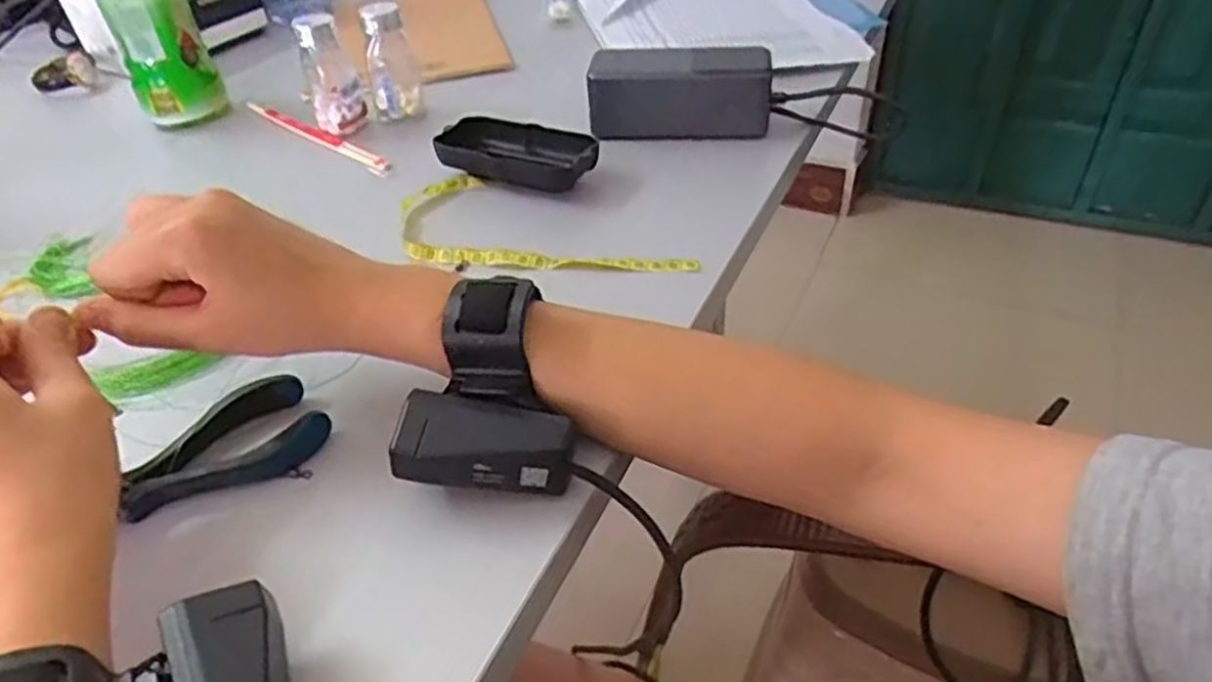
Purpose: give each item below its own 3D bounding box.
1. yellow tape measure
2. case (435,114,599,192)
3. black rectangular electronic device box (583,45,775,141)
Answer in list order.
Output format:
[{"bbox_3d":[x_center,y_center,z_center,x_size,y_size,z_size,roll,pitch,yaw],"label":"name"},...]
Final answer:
[{"bbox_3d":[-0.050,-0.056,0.457,0.192,0.016,0.084,24,48,30],"label":"yellow tape measure"},{"bbox_3d":[-0.059,-0.125,0.517,0.114,0.027,0.048,14,43,21],"label":"case"},{"bbox_3d":[0.051,-0.173,0.536,0.125,0.053,0.040,8,42,15],"label":"black rectangular electronic device box"}]

